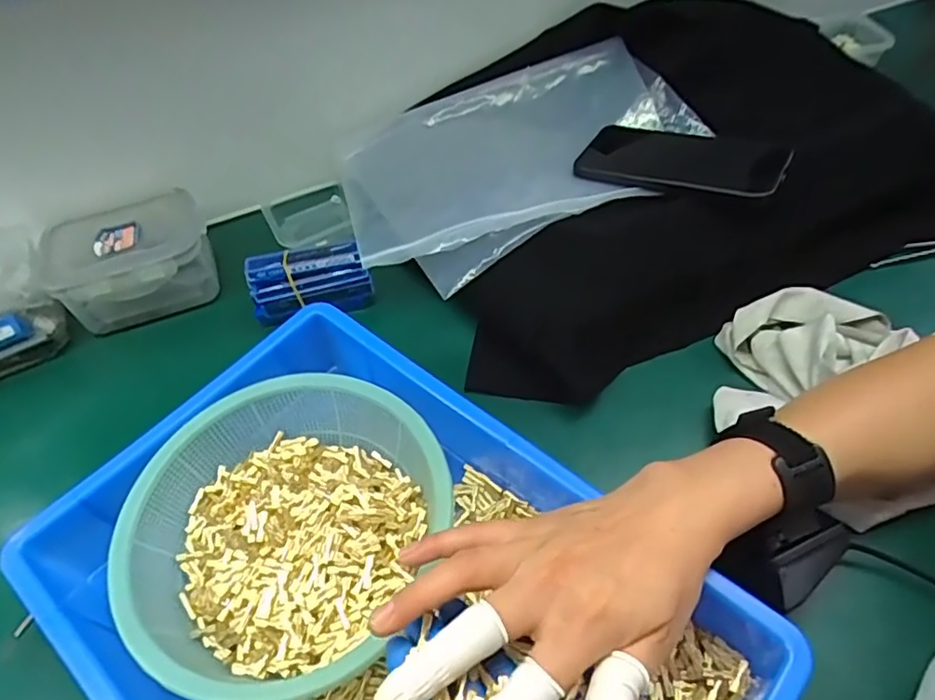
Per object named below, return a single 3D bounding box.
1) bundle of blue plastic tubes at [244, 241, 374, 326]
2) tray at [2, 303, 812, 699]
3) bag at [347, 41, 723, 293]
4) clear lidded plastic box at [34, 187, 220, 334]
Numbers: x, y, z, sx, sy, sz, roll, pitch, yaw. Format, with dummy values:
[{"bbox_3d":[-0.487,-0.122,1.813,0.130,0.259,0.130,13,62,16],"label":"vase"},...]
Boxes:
[{"bbox_3d":[-0.129,-0.055,0.501,0.094,0.056,0.028,-13,53,-6],"label":"bundle of blue plastic tubes"},{"bbox_3d":[-0.052,0.145,0.337,0.371,0.059,0.253,34,62,26],"label":"tray"},{"bbox_3d":[0.044,-0.169,0.543,0.326,0.043,0.200,-27,55,-15],"label":"bag"},{"bbox_3d":[-0.286,-0.074,0.525,0.128,0.065,0.090,-21,54,-12],"label":"clear lidded plastic box"}]

